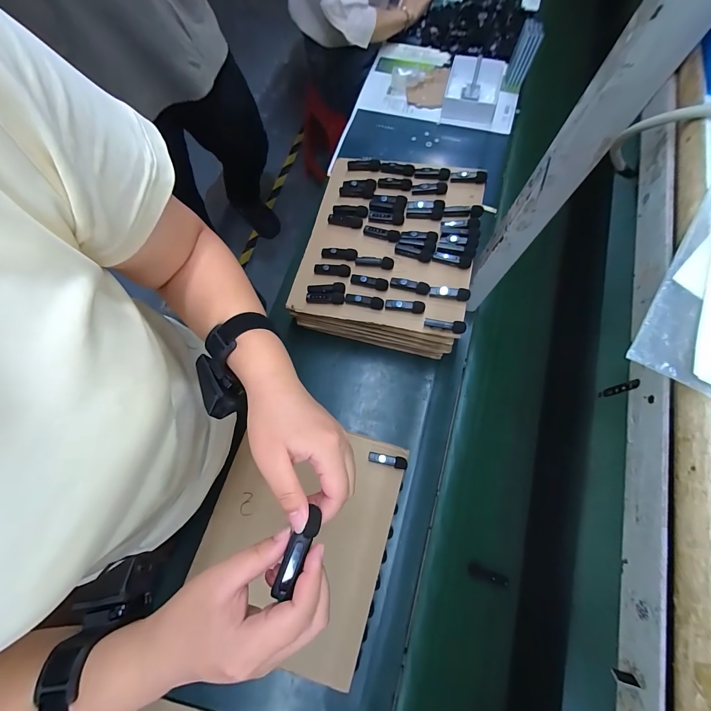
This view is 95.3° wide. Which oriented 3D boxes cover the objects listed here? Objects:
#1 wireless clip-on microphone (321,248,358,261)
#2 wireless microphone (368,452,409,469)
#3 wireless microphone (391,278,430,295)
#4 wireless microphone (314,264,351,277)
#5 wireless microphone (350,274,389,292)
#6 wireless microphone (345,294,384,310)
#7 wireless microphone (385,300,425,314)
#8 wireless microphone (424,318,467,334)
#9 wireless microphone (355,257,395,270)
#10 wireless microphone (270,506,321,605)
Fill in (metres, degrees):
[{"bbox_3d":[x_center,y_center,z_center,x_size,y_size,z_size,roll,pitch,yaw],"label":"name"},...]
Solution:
[{"bbox_3d":[-0.029,-0.183,0.582,0.064,0.014,0.021,10,73,2],"label":"wireless clip-on microphone"},{"bbox_3d":[0.055,0.179,0.552,0.066,0.018,0.019,9,73,2],"label":"wireless microphone"},{"bbox_3d":[0.091,-0.116,0.541,0.065,0.017,0.016,16,73,4],"label":"wireless microphone"},{"bbox_3d":[-0.041,-0.151,0.573,0.064,0.015,0.022,10,73,2],"label":"wireless microphone"},{"bbox_3d":[0.024,-0.126,0.557,0.064,0.014,0.016,14,73,3],"label":"wireless microphone"},{"bbox_3d":[0.016,-0.092,0.547,0.065,0.015,0.016,14,73,3],"label":"wireless microphone"},{"bbox_3d":[0.083,-0.081,0.537,0.064,0.018,0.014,9,73,2],"label":"wireless microphone"},{"bbox_3d":[0.144,-0.048,0.519,0.065,0.016,0.016,9,73,2],"label":"wireless microphone"},{"bbox_3d":[0.034,-0.163,0.566,0.066,0.017,0.017,9,73,2],"label":"wireless microphone"},{"bbox_3d":[-0.043,0.145,0.235,0.017,0.014,0.061,25,77,7],"label":"wireless microphone"}]

